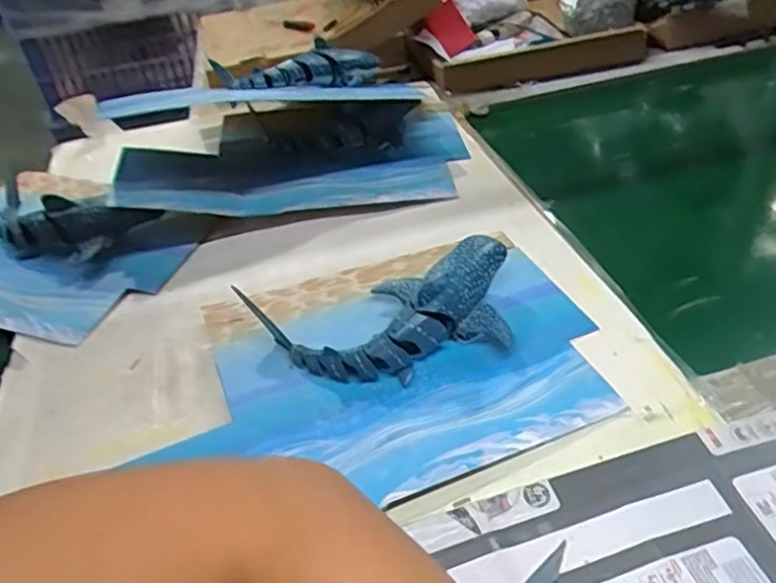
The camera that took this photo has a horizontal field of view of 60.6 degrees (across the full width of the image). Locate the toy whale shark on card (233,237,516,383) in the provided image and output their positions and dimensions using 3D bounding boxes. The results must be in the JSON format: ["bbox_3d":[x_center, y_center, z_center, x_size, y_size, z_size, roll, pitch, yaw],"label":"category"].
[{"bbox_3d":[0.006,0.020,0.614,0.252,0.054,0.129,-17,42,-14],"label":"toy whale shark on card"}]

